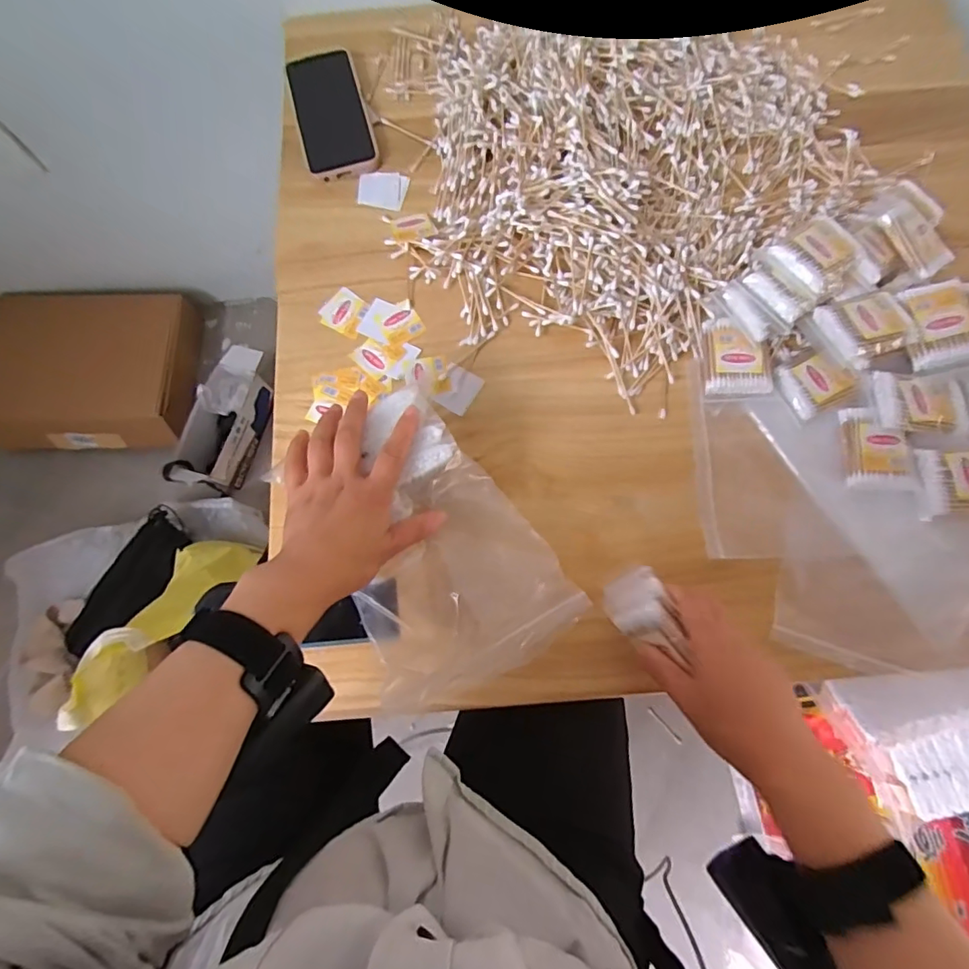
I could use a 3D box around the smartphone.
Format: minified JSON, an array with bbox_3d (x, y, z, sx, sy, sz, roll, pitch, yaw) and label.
[{"bbox_3d":[-0.167,-0.406,0.564,0.073,0.012,0.156,-15,75,-3],"label":"smartphone"}]

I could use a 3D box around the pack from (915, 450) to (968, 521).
[{"bbox_3d":[0.416,-0.002,0.444,0.086,0.013,0.058,-3,75,0],"label":"pack"}]

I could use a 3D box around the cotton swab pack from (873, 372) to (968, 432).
[{"bbox_3d":[0.388,-0.070,0.459,0.081,0.018,0.055,8,75,3],"label":"cotton swab pack"}]

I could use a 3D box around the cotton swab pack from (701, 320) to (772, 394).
[{"bbox_3d":[0.234,-0.116,0.478,0.057,0.023,0.071,4,75,2],"label":"cotton swab pack"}]

